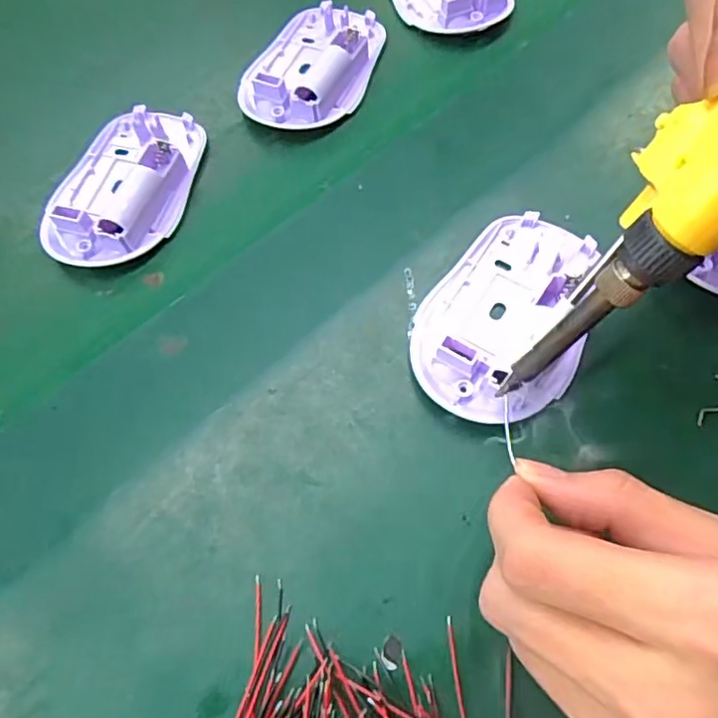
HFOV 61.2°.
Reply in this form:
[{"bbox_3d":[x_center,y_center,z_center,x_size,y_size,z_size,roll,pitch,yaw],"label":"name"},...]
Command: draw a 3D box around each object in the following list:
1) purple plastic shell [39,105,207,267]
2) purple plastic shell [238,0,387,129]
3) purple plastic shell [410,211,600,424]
[{"bbox_3d":[-0.109,-0.084,0.280,0.055,0.019,0.093,9,66,5],"label":"purple plastic shell"},{"bbox_3d":[-0.025,-0.153,0.310,0.060,0.016,0.091,15,67,7],"label":"purple plastic shell"},{"bbox_3d":[0.061,-0.018,0.239,0.061,0.016,0.095,32,70,14],"label":"purple plastic shell"}]

